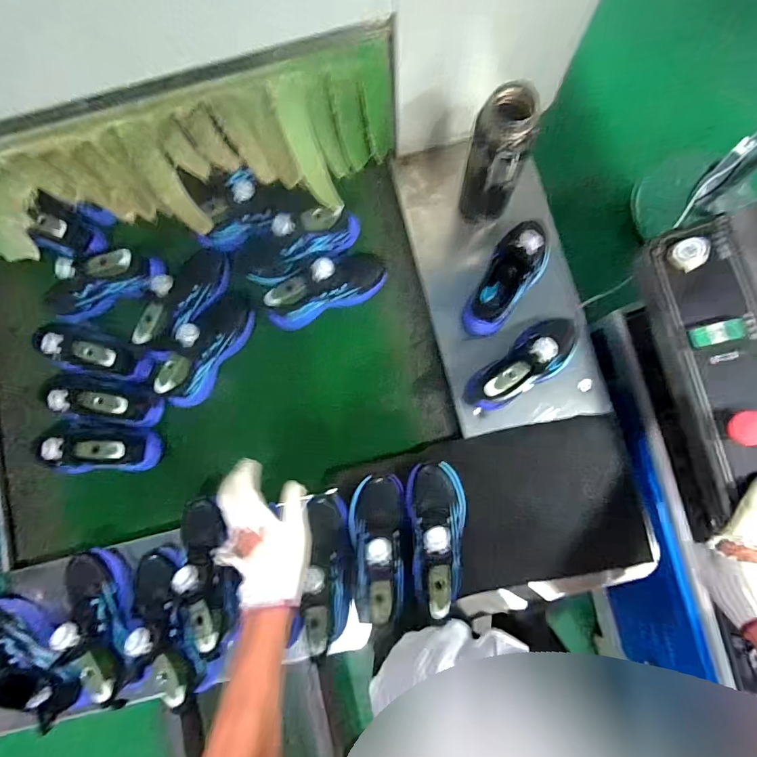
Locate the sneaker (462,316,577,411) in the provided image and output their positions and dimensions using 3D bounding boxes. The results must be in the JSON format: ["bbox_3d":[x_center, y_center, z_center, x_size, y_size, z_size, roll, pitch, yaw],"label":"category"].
[{"bbox_3d":[0.228,-0.024,0.654,0.202,0.109,0.084,-36,83,-4],"label":"sneaker"}]

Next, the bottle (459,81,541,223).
[{"bbox_3d":[0.169,-0.304,0.638,0.085,0.230,0.076,19,82,4],"label":"bottle"}]

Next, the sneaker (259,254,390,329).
[{"bbox_3d":[-0.090,-0.159,0.712,0.212,0.108,0.086,-24,82,-3],"label":"sneaker"}]

